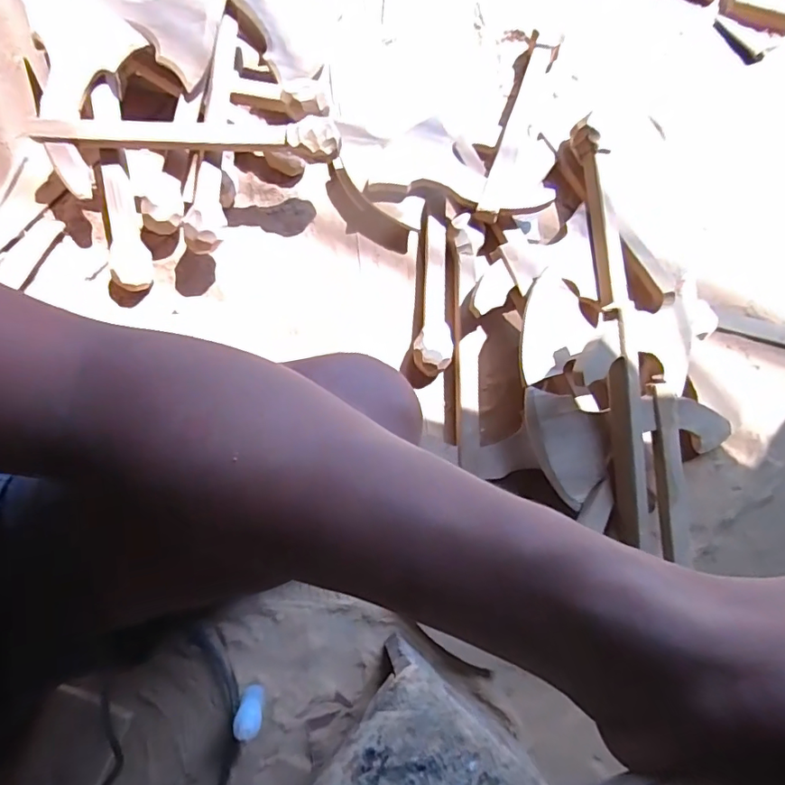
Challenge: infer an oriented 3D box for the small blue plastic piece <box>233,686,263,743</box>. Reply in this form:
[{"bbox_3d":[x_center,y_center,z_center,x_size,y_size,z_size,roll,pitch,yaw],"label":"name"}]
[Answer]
[{"bbox_3d":[-0.160,0.357,0.578,0.029,0.077,0.021,-14,101,-3],"label":"small blue plastic piece"}]

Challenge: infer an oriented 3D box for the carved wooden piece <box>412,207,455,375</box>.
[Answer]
[{"bbox_3d":[0.053,-0.136,0.708,0.053,0.050,0.234,0,74,-3],"label":"carved wooden piece"}]

